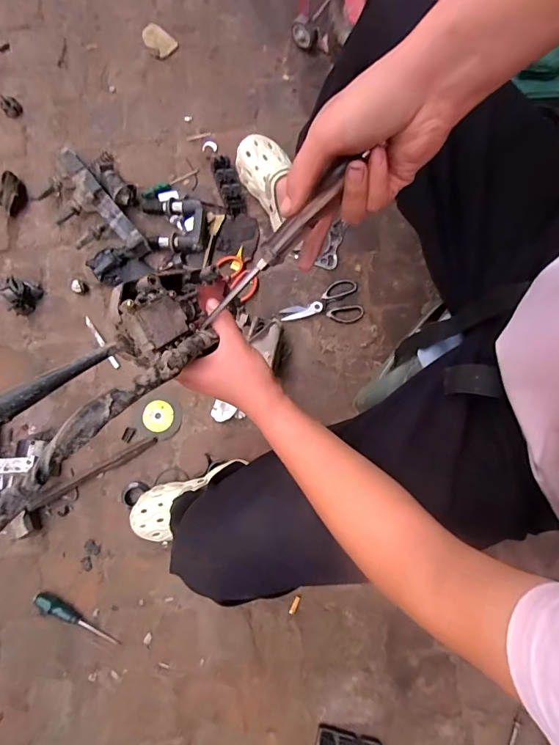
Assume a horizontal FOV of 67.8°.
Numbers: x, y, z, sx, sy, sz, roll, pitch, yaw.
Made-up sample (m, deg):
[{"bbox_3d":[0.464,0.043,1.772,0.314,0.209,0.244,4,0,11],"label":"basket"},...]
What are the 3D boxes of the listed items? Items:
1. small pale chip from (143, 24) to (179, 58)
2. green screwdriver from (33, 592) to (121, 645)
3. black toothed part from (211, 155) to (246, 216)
[{"bbox_3d":[-0.289,-0.790,0.987,0.094,0.011,0.050,43,101,3],"label":"small pale chip"},{"bbox_3d":[-0.413,0.502,0.844,0.191,0.026,0.030,26,83,6],"label":"green screwdriver"},{"bbox_3d":[-0.117,-0.425,0.941,0.050,0.041,0.136,-21,81,-1],"label":"black toothed part"}]

